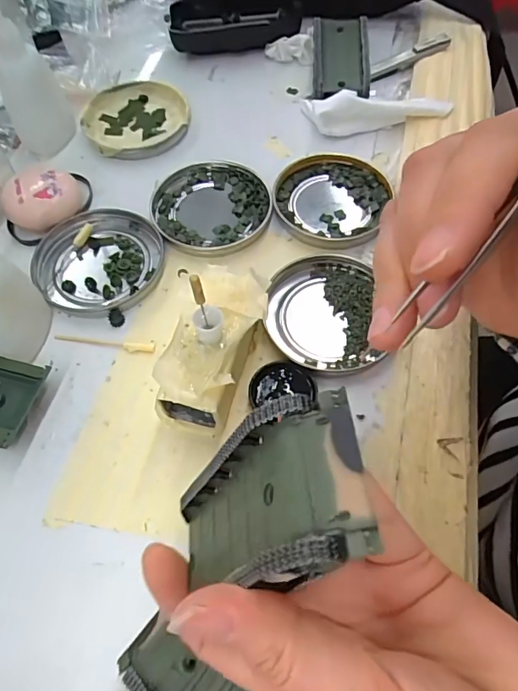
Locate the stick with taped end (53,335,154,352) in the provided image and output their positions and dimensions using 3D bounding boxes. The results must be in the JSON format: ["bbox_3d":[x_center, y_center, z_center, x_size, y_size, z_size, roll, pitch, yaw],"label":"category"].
[{"bbox_3d":[-0.089,-0.002,0.277,0.059,0.004,0.006,7,60,3],"label":"stick with taped end"}]

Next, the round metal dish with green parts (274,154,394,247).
[{"bbox_3d":[0.047,-0.100,0.326,0.072,0.008,0.077,18,62,10],"label":"round metal dish with green parts"}]

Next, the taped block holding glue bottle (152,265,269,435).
[{"bbox_3d":[-0.023,-0.001,0.251,0.042,0.049,0.086,14,61,8],"label":"taped block holding glue bottle"}]

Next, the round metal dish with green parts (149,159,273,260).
[{"bbox_3d":[-0.033,-0.094,0.325,0.075,0.010,0.078,-1,60,2],"label":"round metal dish with green parts"}]

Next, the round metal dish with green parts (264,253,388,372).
[{"bbox_3d":[0.037,-0.020,0.285,0.063,0.013,0.073,-6,60,-4],"label":"round metal dish with green parts"}]

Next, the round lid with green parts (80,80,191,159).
[{"bbox_3d":[-0.094,-0.173,0.371,0.077,0.013,0.079,0,60,0],"label":"round lid with green parts"}]

